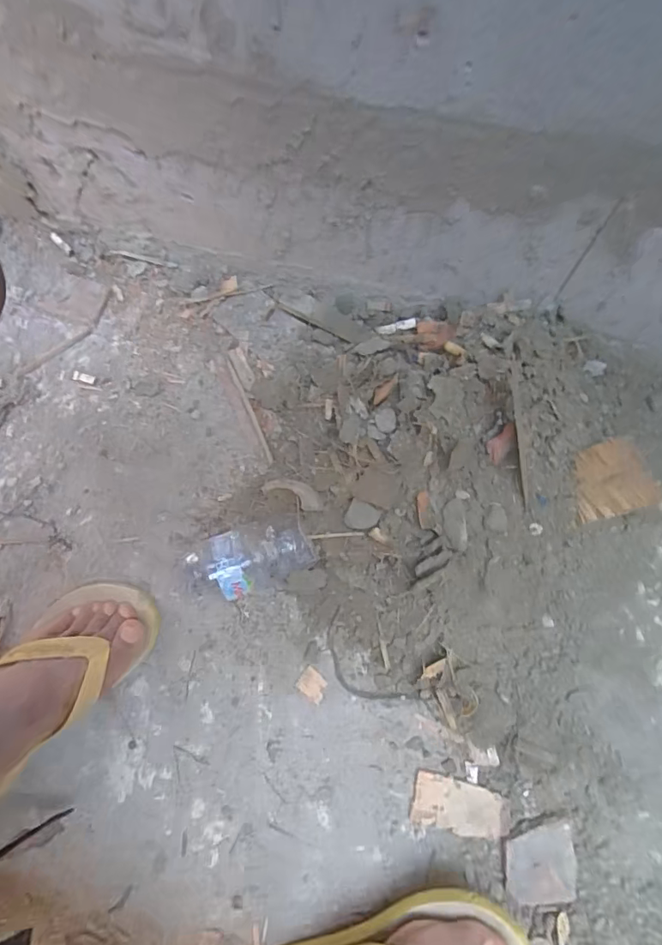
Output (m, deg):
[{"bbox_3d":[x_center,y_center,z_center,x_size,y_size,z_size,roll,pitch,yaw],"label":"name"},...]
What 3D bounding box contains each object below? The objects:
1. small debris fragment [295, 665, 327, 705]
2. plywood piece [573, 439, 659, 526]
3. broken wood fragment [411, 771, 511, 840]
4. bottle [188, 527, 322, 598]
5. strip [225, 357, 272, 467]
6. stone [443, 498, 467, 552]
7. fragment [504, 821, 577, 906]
[{"bbox_3d":[-0.017,0.203,0.459,0.028,0.004,0.024,37,79,11],"label":"small debris fragment"},{"bbox_3d":[0.245,0.006,0.431,0.063,0.007,0.068,-18,56,18],"label":"plywood piece"},{"bbox_3d":[0.115,0.296,0.425,0.082,0.007,0.041,10,75,4],"label":"broken wood fragment"},{"bbox_3d":[-0.074,0.085,0.461,0.109,0.061,0.058,-19,75,-3],"label":"bottle"},{"bbox_3d":[-0.089,-0.070,0.522,0.008,0.004,0.127,-23,75,-4],"label":"strip"},{"bbox_3d":[0.109,0.047,0.421,0.021,0.014,0.046,-5,95,1],"label":"stone"},{"bbox_3d":[0.177,0.331,0.408,0.056,0.008,0.065,-7,87,12],"label":"fragment"}]

